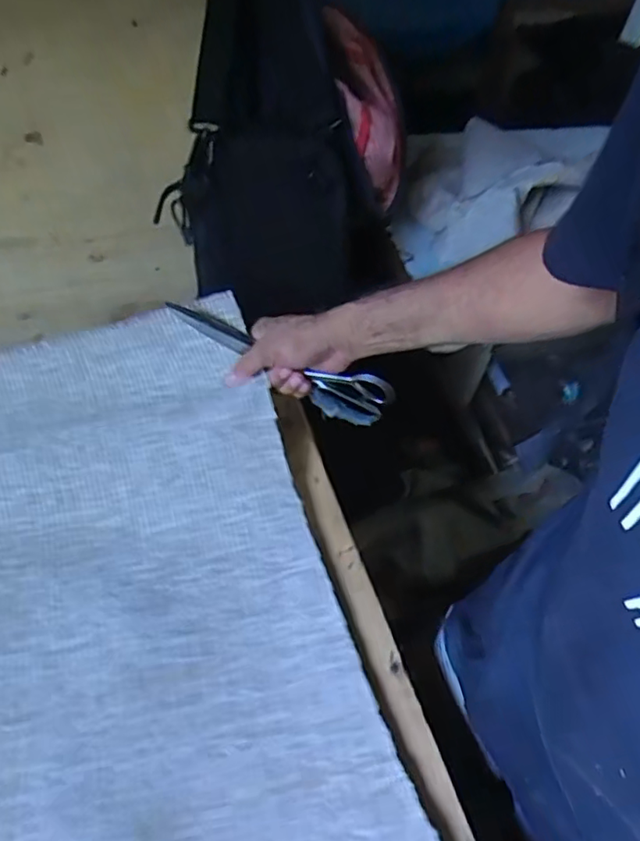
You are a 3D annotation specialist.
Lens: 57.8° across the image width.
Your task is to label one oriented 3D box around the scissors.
[{"bbox_3d":[-0.031,-0.062,0.582,0.242,0.080,0.015,27,49,-19],"label":"scissors"}]

